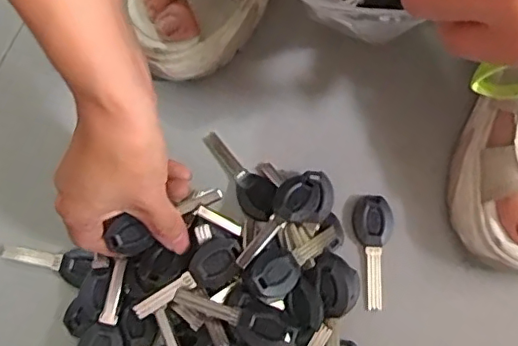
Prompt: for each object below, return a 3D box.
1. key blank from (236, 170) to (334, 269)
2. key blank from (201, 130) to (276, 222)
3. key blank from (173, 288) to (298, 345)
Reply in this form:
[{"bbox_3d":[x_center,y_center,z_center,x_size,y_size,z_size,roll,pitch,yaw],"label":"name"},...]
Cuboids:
[{"bbox_3d":[0.016,0.029,0.357,0.031,0.013,0.082,44,62,12],"label":"key blank"},{"bbox_3d":[-0.014,0.000,0.386,0.026,0.010,0.072,-37,77,-10],"label":"key blank"},{"bbox_3d":[-0.013,0.082,0.333,0.073,0.011,0.024,27,75,8],"label":"key blank"}]

